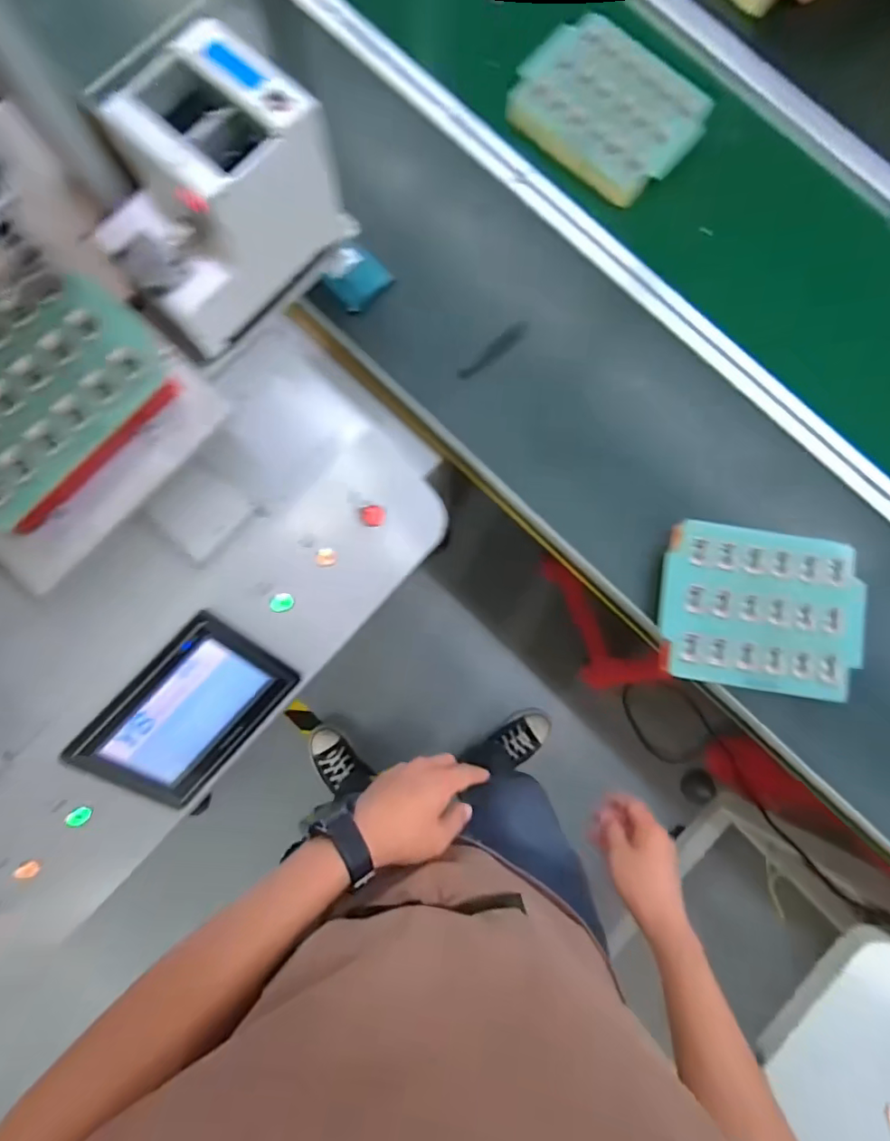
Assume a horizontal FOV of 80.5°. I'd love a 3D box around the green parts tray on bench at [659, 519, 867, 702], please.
[{"bbox_3d":[0.360,0.043,0.594,0.221,0.023,0.178,8,83,2],"label":"green parts tray on bench"}]

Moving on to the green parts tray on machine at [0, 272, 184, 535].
[{"bbox_3d":[-0.372,-0.156,0.467,0.173,0.026,0.224,40,83,3],"label":"green parts tray on machine"}]

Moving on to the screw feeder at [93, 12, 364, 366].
[{"bbox_3d":[-0.218,-0.349,0.499,0.134,0.143,0.213,42,83,3],"label":"screw feeder"}]

